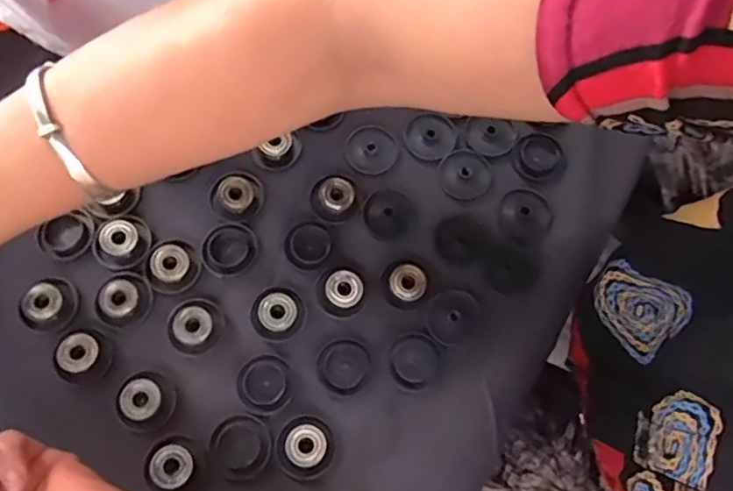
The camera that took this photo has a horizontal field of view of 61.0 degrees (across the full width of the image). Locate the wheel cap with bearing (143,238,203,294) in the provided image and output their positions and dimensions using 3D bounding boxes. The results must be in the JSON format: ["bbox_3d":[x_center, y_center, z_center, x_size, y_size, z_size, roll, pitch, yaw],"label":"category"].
[{"bbox_3d":[-0.116,0.011,0.369,0.033,0.009,0.032,1,71,-2],"label":"wheel cap with bearing"}]

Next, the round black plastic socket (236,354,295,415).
[{"bbox_3d":[-0.057,0.079,0.354,0.032,0.004,0.031,1,71,-2],"label":"round black plastic socket"}]

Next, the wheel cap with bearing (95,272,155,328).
[{"bbox_3d":[-0.142,0.031,0.363,0.031,0.011,0.032,1,71,-2],"label":"wheel cap with bearing"}]

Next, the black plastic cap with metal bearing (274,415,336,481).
[{"bbox_3d":[-0.033,0.110,0.341,0.032,0.012,0.033,1,71,-2],"label":"black plastic cap with metal bearing"}]

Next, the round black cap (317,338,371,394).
[{"bbox_3d":[-0.013,0.069,0.360,0.029,0.004,0.030,1,71,-2],"label":"round black cap"}]

